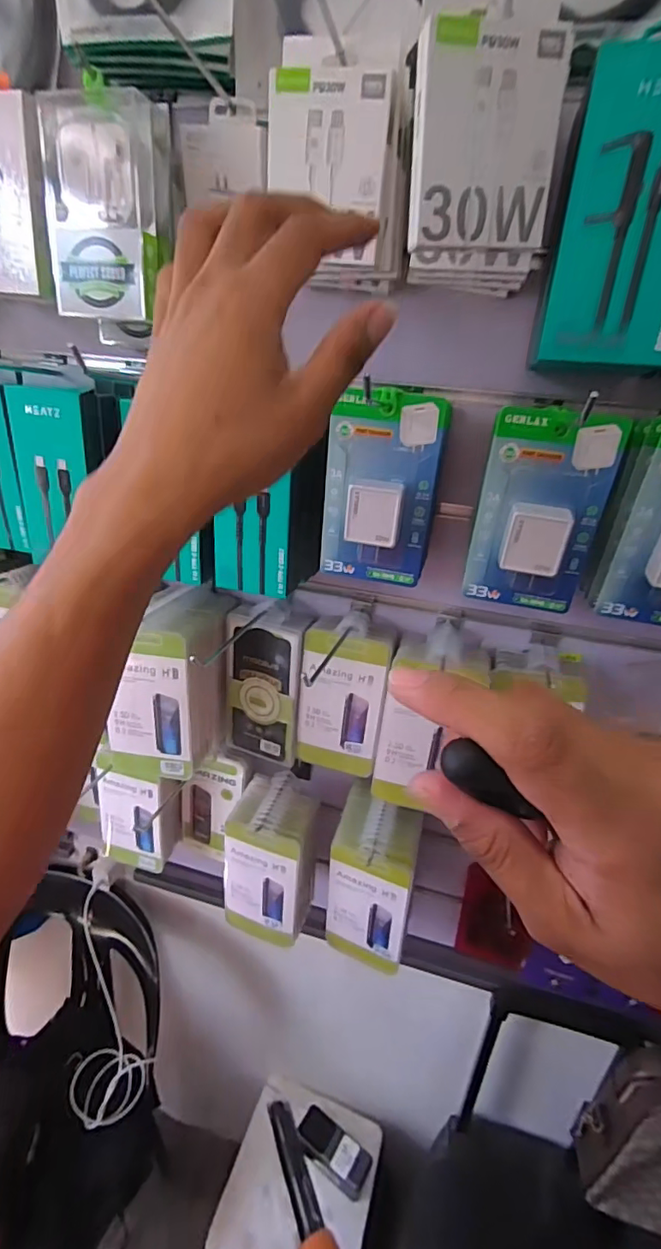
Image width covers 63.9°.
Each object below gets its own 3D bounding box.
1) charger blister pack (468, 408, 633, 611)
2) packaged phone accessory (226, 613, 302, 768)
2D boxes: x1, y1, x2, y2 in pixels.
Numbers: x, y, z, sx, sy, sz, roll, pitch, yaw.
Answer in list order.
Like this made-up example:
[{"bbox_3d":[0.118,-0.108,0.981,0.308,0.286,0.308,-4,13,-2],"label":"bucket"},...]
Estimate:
[{"bbox_3d":[0.151,-0.076,0.386,0.084,0.143,0.034,10,25,11],"label":"charger blister pack"},{"bbox_3d":[-0.077,0.076,0.595,0.088,0.169,0.019,18,28,25],"label":"packaged phone accessory"}]

